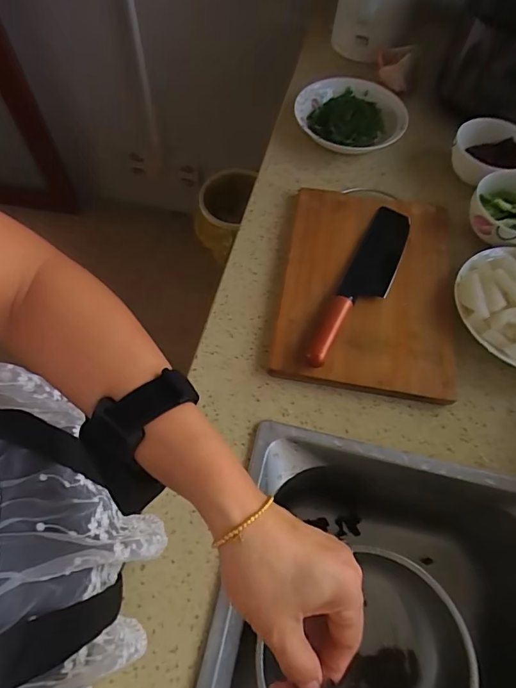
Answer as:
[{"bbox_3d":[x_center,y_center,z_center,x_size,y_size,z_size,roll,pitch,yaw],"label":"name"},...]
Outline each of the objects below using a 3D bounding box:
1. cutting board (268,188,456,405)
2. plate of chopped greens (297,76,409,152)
[{"bbox_3d":[0.156,-0.097,0.606,0.233,0.030,0.346,9,64,2],"label":"cutting board"},{"bbox_3d":[0.177,-0.438,0.798,0.200,0.034,0.215,1,64,-2],"label":"plate of chopped greens"}]

